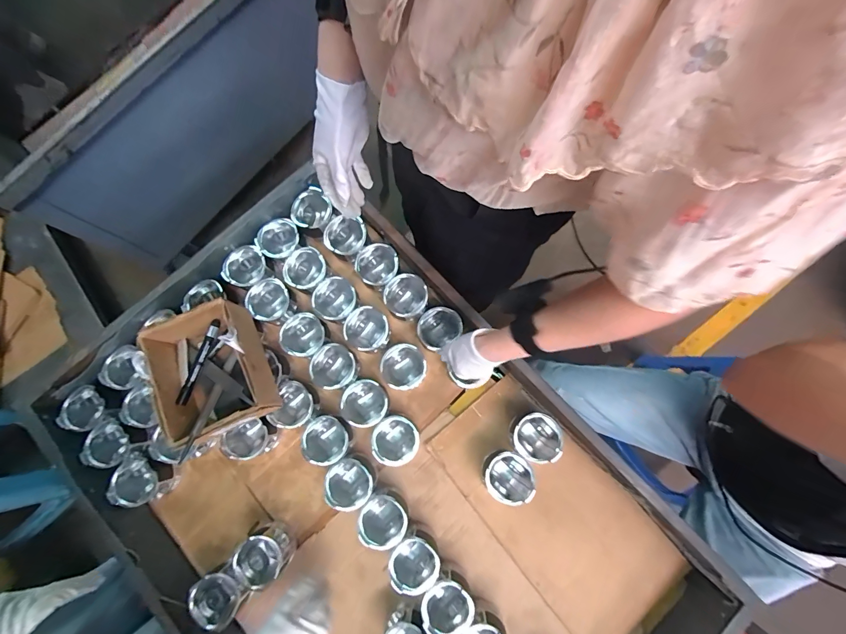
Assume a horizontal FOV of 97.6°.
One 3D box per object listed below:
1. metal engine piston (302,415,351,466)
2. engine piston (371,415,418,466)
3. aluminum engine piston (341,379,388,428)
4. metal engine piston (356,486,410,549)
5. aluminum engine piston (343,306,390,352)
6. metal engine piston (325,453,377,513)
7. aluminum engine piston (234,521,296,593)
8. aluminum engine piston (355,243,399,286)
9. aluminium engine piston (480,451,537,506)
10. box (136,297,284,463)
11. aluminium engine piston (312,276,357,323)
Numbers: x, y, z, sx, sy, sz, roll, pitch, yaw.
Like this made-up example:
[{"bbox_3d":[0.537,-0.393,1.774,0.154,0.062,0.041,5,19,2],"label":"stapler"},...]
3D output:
[{"bbox_3d":[-0.174,0.228,0.695,0.080,0.079,0.078,4,79,2],"label":"metal engine piston"},{"bbox_3d":[-0.049,0.226,0.686,0.081,0.074,0.083,0,79,1],"label":"engine piston"},{"bbox_3d":[-0.106,0.163,0.705,0.079,0.078,0.082,0,79,1],"label":"aluminum engine piston"},{"bbox_3d":[-0.067,0.358,0.664,0.083,0.095,0.091,25,80,6],"label":"metal engine piston"},{"bbox_3d":[-0.107,0.028,0.734,0.085,0.079,0.083,32,81,7],"label":"aluminum engine piston"},{"bbox_3d":[-0.128,0.296,0.670,0.078,0.084,0.079,-42,81,-7],"label":"metal engine piston"},{"bbox_3d":[-0.279,0.414,0.654,0.079,0.069,0.090,-39,80,-6],"label":"aluminum engine piston"},{"bbox_3d":[-0.091,-0.101,0.751,0.082,0.068,0.080,-9,79,0],"label":"aluminum engine piston"},{"bbox_3d":[0.147,0.280,0.659,0.079,0.084,0.080,-3,79,1],"label":"aluminium engine piston"},{"bbox_3d":[-0.359,0.096,0.640,0.159,0.113,0.200,-27,79,-4],"label":"box"},{"bbox_3d":[-0.172,-0.030,0.745,0.084,0.078,0.087,-36,80,-6],"label":"aluminium engine piston"}]

